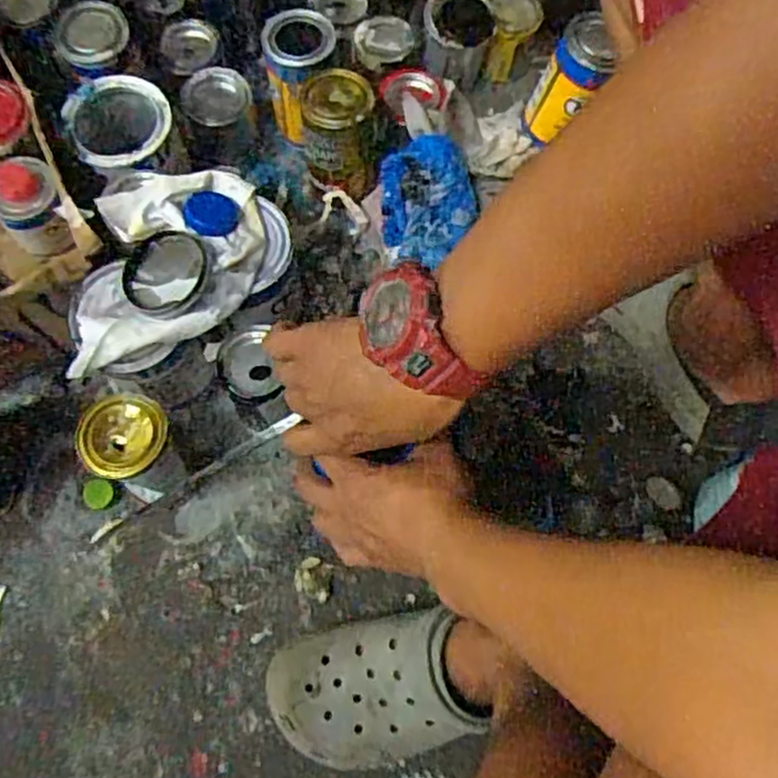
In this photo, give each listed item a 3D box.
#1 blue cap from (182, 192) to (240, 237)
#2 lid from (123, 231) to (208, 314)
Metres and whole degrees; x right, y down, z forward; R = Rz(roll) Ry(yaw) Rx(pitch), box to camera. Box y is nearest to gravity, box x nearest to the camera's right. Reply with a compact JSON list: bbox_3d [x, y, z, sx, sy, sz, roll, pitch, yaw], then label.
[{"bbox_3d":[-0.158,-0.157,0.638,0.044,0.008,0.049,44,57,-11],"label":"blue cap"},{"bbox_3d":[-0.193,-0.100,0.617,0.074,0.011,0.073,0,71,0],"label":"lid"}]

